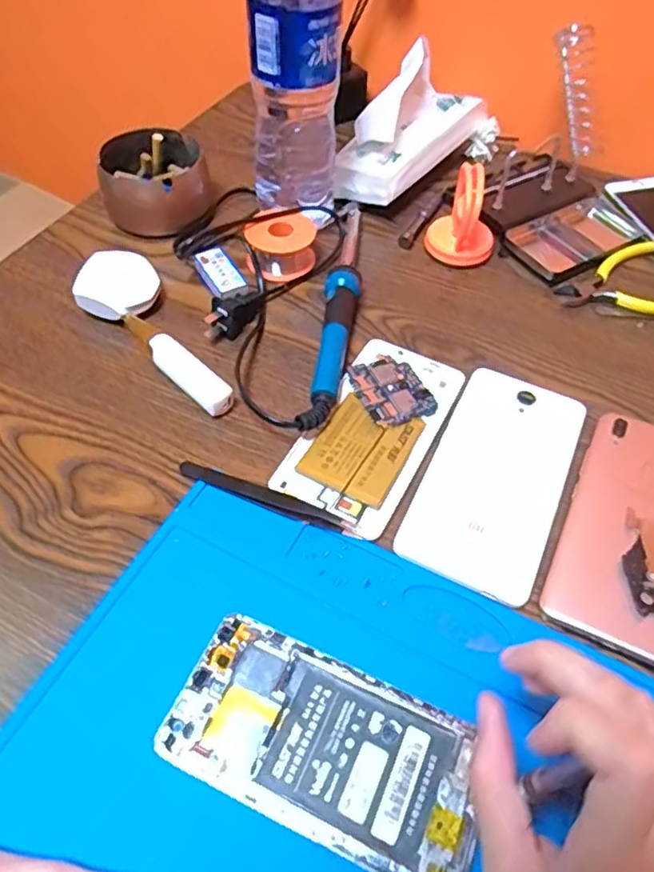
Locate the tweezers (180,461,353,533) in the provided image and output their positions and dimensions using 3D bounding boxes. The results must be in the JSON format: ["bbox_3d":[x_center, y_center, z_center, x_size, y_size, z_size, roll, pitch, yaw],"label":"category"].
[{"bbox_3d":[-0.038,0.034,0.355,0.105,0.006,0.011,20,55,13],"label":"tweezers"}]

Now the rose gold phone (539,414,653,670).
[{"bbox_3d":[0.177,0.054,0.347,0.079,0.013,0.149,24,56,15],"label":"rose gold phone"}]

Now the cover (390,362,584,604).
[{"bbox_3d":[0.102,0.023,0.367,0.075,0.009,0.148,23,56,14],"label":"cover"}]

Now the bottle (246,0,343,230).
[{"bbox_3d":[-0.022,-0.247,0.435,0.062,0.220,0.059,-2,53,-4],"label":"bottle"}]

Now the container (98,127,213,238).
[{"bbox_3d":[-0.141,-0.207,0.508,0.085,0.051,0.081,1,53,-1],"label":"container"}]

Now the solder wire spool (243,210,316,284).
[{"bbox_3d":[-0.036,-0.149,0.481,0.052,0.033,0.052,1,53,-1],"label":"solder wire spool"}]

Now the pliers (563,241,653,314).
[{"bbox_3d":[0.237,-0.126,0.484,0.104,0.012,0.077,5,53,1],"label":"pliers"}]

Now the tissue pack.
[{"bbox_3d":[0.077,-0.270,0.539,0.062,0.086,0.170,32,58,20],"label":"tissue pack"}]

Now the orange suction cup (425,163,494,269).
[{"bbox_3d":[0.106,-0.168,0.479,0.051,0.066,0.044,13,54,8],"label":"orange suction cup"}]

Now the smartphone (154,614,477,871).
[{"bbox_3d":[-0.001,0.138,0.278,0.138,0.005,0.071,21,55,13],"label":"smartphone"}]

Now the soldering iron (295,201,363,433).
[{"bbox_3d":[0.010,-0.097,0.445,0.023,0.024,0.245,8,53,4],"label":"soldering iron"}]

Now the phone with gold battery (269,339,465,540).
[{"bbox_3d":[0.031,-0.005,0.388,0.072,0.008,0.142,24,56,15],"label":"phone with gold battery"}]

